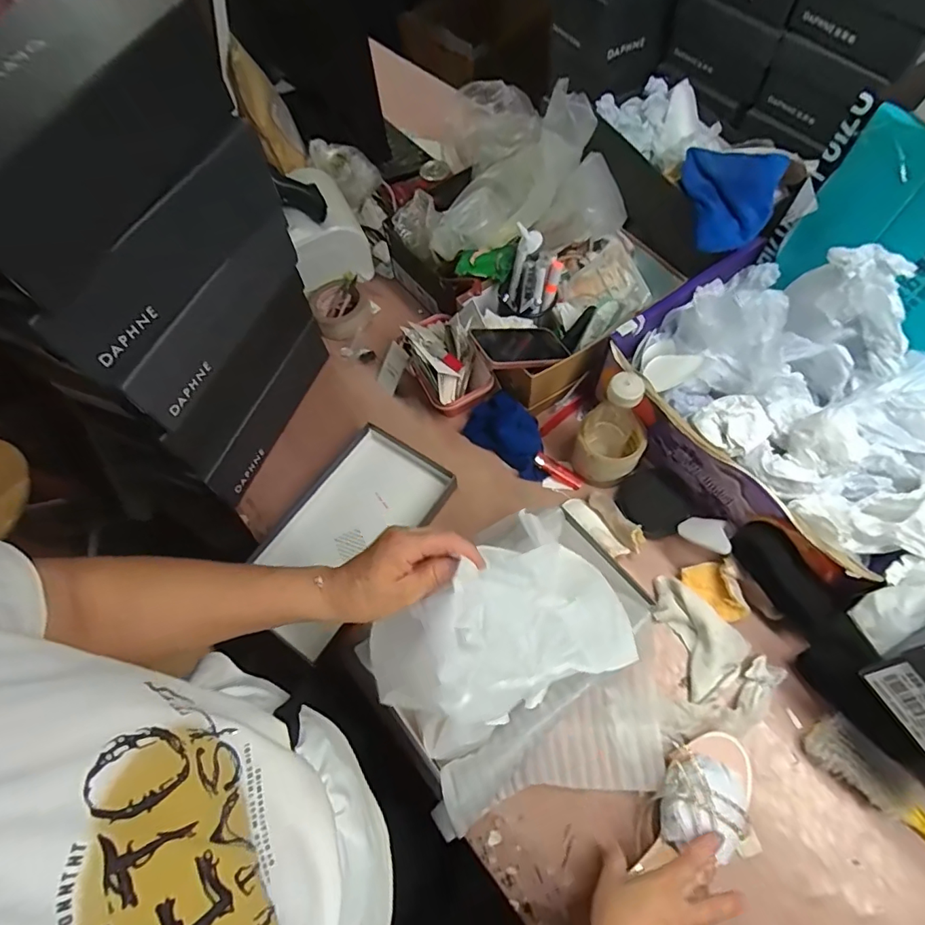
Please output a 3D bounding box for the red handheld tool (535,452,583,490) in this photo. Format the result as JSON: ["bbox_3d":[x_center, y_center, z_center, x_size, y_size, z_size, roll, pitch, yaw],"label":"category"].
[{"bbox_3d":[0.136,0.012,0.714,0.076,0.014,0.020,32,69,-6],"label":"red handheld tool"}]

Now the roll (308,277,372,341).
[{"bbox_3d":[-0.205,-0.263,0.865,0.097,0.041,0.103,-24,65,-8],"label":"roll"}]

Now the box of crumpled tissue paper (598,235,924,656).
[{"bbox_3d":[0.424,-0.056,0.595,0.294,0.196,0.468,-31,66,-11],"label":"box of crumpled tissue paper"}]

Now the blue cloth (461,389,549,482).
[{"bbox_3d":[0.070,-0.042,0.729,0.146,0.058,0.070,34,71,18],"label":"blue cloth"}]

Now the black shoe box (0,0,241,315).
[{"bbox_3d":[-0.330,-0.296,0.431,0.154,0.104,0.347,15,66,11],"label":"black shoe box"}]

